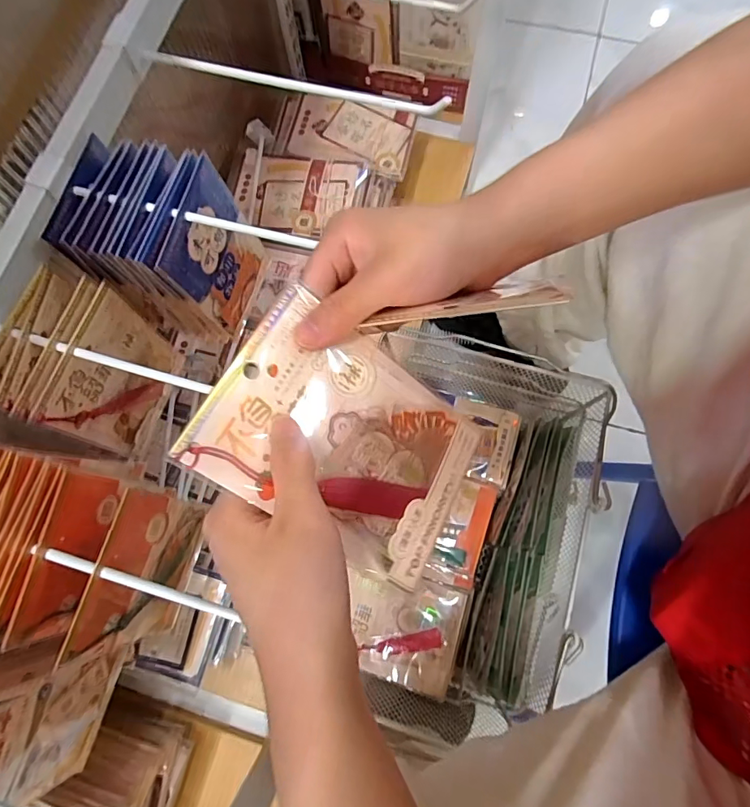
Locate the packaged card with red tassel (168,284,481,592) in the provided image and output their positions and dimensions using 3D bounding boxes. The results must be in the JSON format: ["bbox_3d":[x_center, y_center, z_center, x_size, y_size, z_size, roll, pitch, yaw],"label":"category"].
[{"bbox_3d":[-0.012,0.018,0.233,0.132,0.005,0.098,36,67,-19],"label":"packaged card with red tassel"}]

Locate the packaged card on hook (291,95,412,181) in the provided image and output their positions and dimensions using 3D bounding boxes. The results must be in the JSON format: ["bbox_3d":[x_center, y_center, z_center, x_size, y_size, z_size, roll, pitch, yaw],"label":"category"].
[{"bbox_3d":[-0.037,-0.376,0.657,0.179,0.026,0.104,13,89,11],"label":"packaged card on hook"}]

